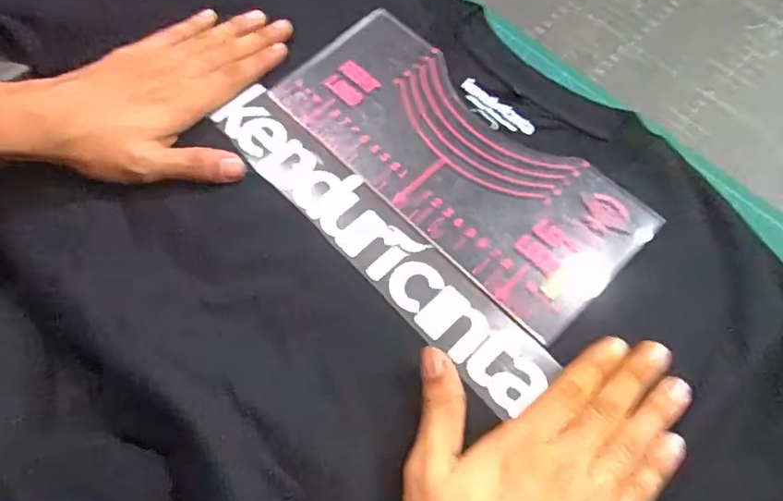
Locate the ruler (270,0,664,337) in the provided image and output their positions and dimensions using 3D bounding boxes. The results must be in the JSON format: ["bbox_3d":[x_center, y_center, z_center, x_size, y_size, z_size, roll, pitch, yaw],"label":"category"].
[{"bbox_3d":[0.043,-0.064,0.360,0.109,0.006,0.253,-42,73,-14],"label":"ruler"}]

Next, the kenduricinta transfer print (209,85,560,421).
[{"bbox_3d":[-0.015,-0.011,0.341,0.044,0.005,0.276,-41,72,-16],"label":"kenduricinta transfer print"}]

